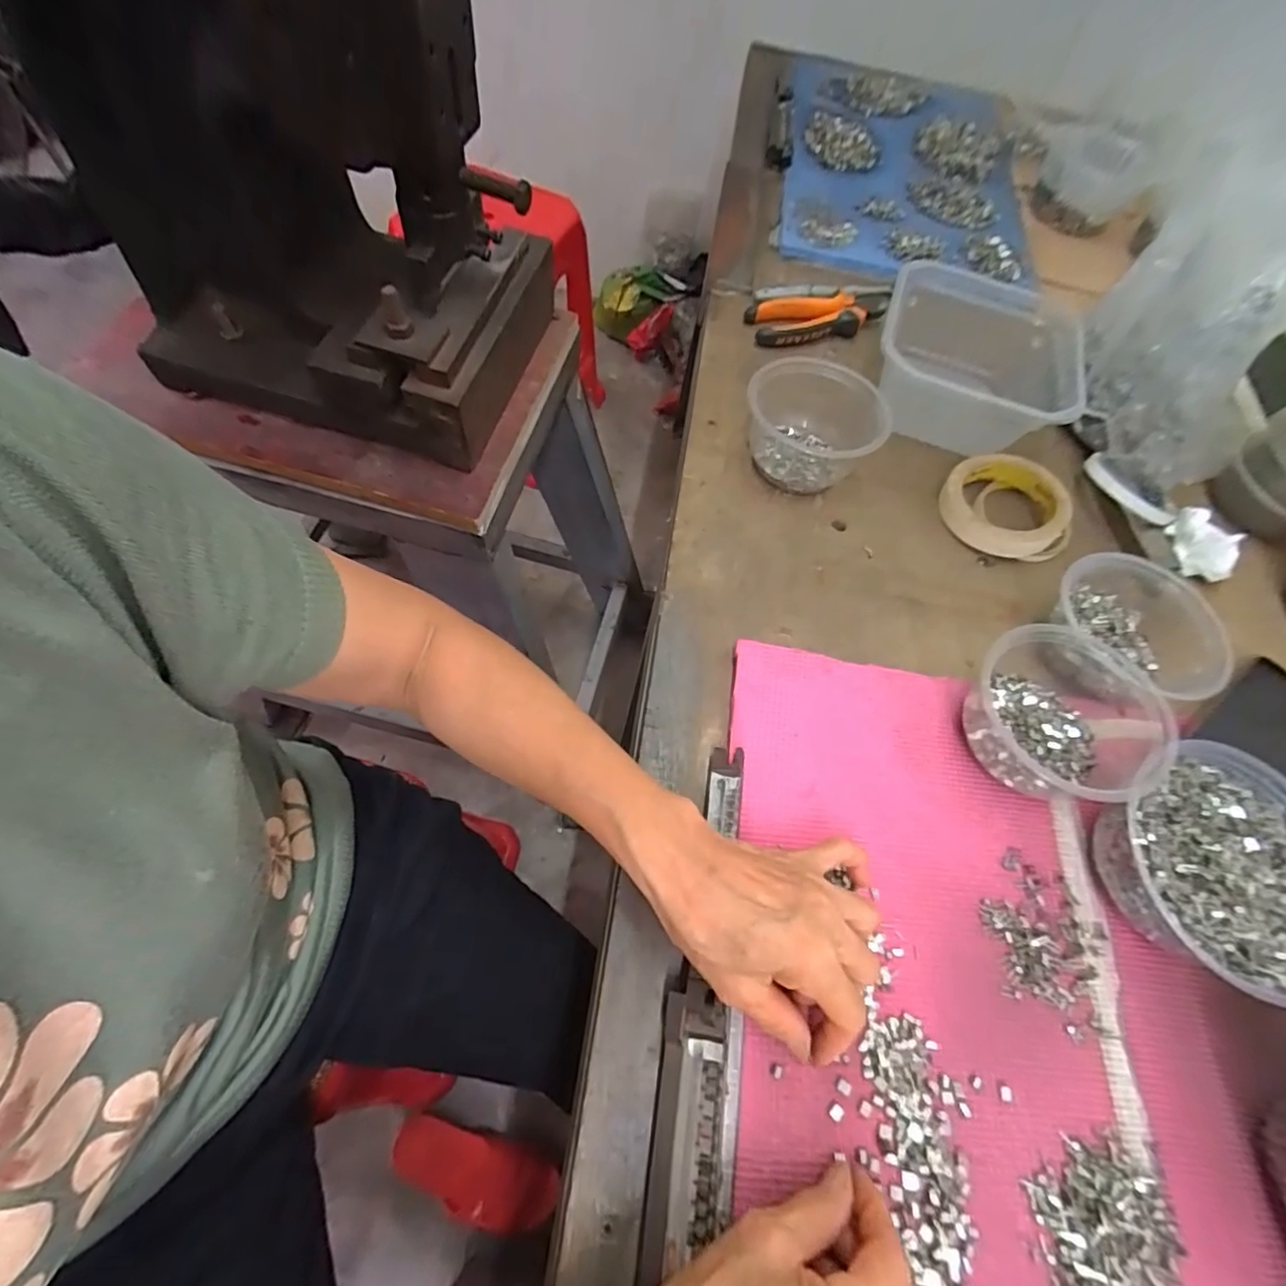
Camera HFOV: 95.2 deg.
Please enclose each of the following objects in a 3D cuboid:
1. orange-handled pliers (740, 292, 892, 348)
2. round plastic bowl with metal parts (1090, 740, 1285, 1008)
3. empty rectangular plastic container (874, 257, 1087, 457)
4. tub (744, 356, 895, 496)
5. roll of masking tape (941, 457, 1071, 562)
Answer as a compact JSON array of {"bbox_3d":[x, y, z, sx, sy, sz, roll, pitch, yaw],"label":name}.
[{"bbox_3d":[0.188,-0.343,0.609,0.162,0.022,0.060,-14,66,-13],"label":"orange-handled pliers"},{"bbox_3d":[0.352,0.135,0.354,0.137,0.054,0.134,3,63,-6],"label":"round plastic bowl with metal parts"},{"bbox_3d":[0.302,-0.259,0.542,0.169,0.071,0.190,23,63,5],"label":"empty rectangular plastic container"},{"bbox_3d":[0.142,-0.185,0.503,0.114,0.067,0.101,19,62,4],"label":"tub"},{"bbox_3d":[0.314,-0.120,0.510,0.103,0.028,0.097,3,63,-6],"label":"roll of masking tape"}]

